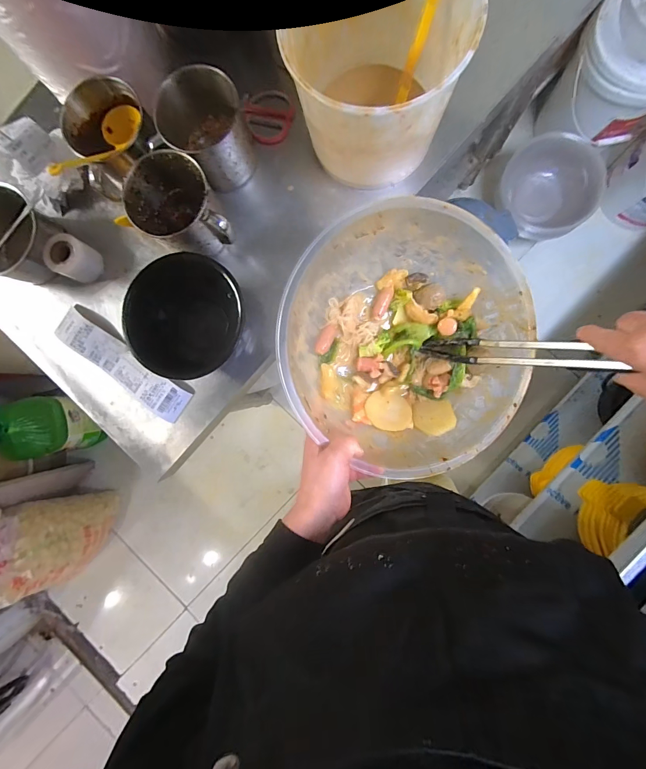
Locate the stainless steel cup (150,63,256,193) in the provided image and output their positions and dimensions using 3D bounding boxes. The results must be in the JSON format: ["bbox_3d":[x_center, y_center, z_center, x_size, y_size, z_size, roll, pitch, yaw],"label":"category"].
[{"bbox_3d":[-0.163,-0.347,0.506,0.112,0.117,0.110,0,89,6],"label":"stainless steel cup"}]

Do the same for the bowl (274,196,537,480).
[{"bbox_3d":[0.103,-0.049,0.418,0.269,0.138,0.278,0,89,6],"label":"bowl"}]

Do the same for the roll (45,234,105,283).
[{"bbox_3d":[-0.382,-0.192,0.552,0.065,0.052,0.062,0,89,6],"label":"roll"}]

